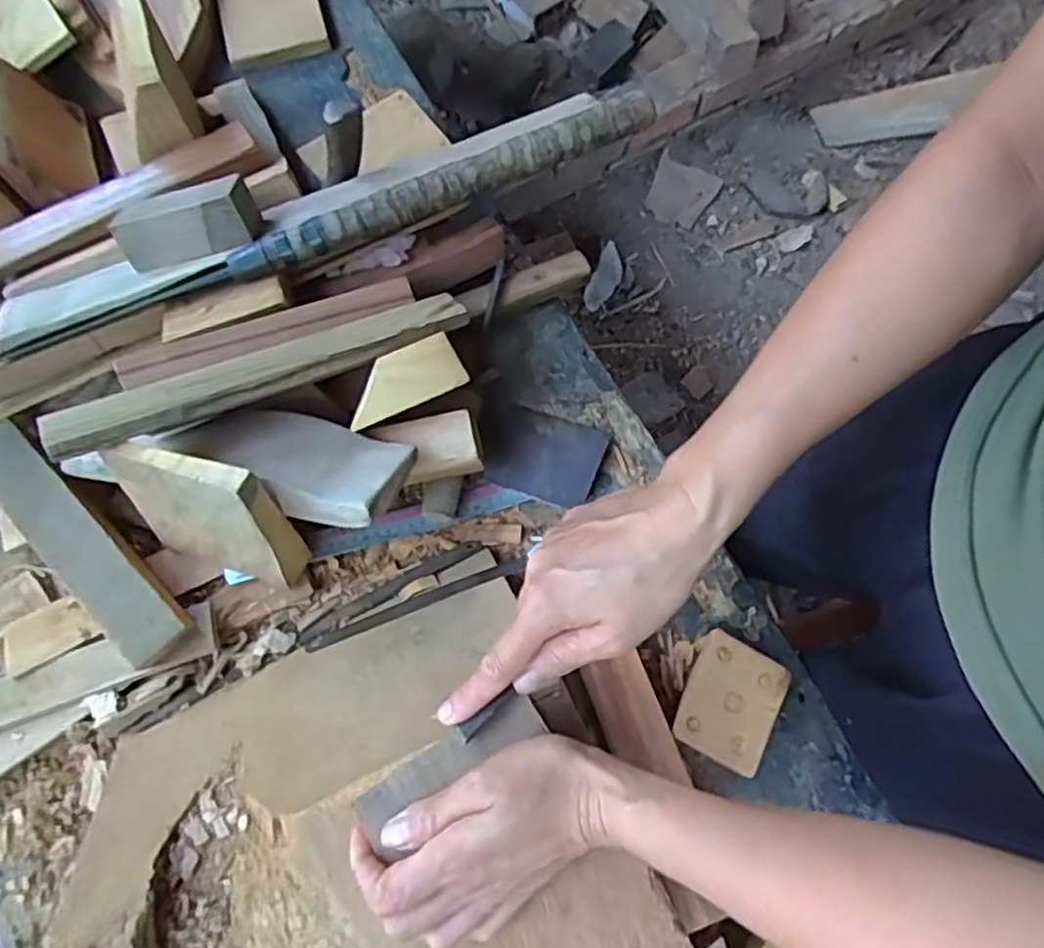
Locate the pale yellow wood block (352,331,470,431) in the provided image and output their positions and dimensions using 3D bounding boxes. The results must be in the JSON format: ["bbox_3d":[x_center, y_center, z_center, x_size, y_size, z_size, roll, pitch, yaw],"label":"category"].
[{"bbox_3d":[-0.095,-0.074,0.563,0.094,0.020,0.044,-25,98,-7],"label":"pale yellow wood block"}]

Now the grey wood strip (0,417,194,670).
[{"bbox_3d":[-0.356,0.049,0.559,0.242,0.025,0.051,41,74,14],"label":"grey wood strip"}]

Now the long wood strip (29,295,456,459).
[{"bbox_3d":[-0.187,-0.083,0.540,0.314,0.020,0.048,-24,70,-23],"label":"long wood strip"}]

